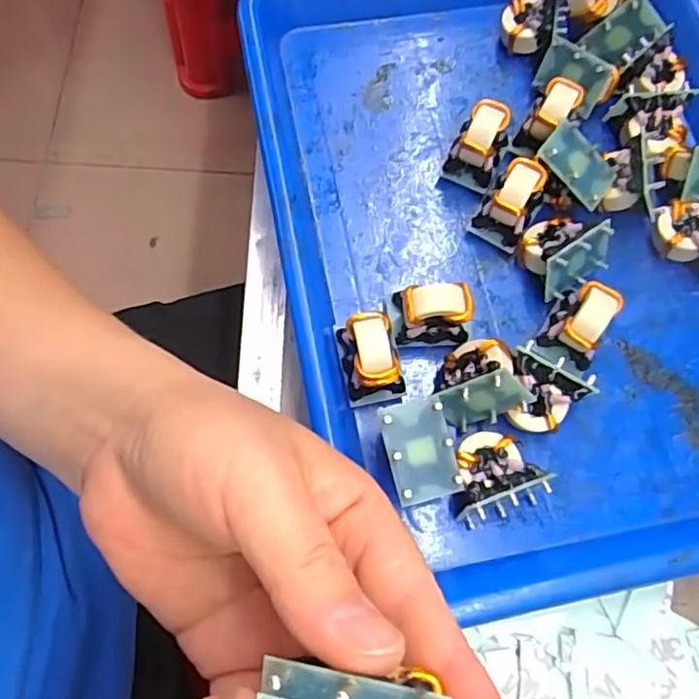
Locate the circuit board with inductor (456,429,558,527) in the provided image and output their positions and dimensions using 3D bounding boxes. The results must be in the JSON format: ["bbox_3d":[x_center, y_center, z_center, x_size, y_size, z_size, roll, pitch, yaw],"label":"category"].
[{"bbox_3d":[0.057,0.054,0.254,0.036,0.026,0.035,-30,75,-12],"label":"circuit board with inductor"}]

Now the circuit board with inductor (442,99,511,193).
[{"bbox_3d":[0.065,-0.102,0.303,0.024,0.036,0.030,26,72,7],"label":"circuit board with inductor"}]

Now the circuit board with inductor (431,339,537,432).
[{"bbox_3d":[0.057,0.012,0.262,0.033,0.029,0.030,-27,40,32],"label":"circuit board with inductor"}]

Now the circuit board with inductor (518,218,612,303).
[{"bbox_3d":[0.100,-0.048,0.289,0.035,0.027,0.031,-31,53,-15],"label":"circuit board with inductor"}]

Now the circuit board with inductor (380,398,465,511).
[{"bbox_3d":[0.028,0.043,0.249,0.027,0.029,0.038,-12,72,-6],"label":"circuit board with inductor"}]

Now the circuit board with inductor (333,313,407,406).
[{"bbox_3d":[0.009,0.004,0.265,0.023,0.027,0.035,-12,72,-6],"label":"circuit board with inductor"}]

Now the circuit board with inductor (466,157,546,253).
[{"bbox_3d":[0.078,-0.070,0.294,0.026,0.034,0.030,31,73,8],"label":"circuit board with inductor"}]

